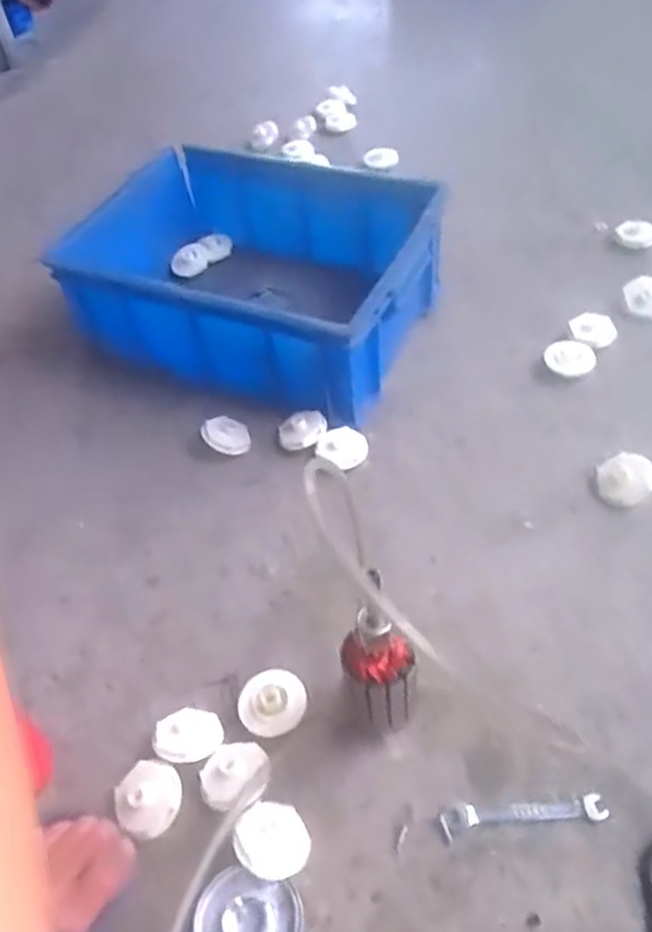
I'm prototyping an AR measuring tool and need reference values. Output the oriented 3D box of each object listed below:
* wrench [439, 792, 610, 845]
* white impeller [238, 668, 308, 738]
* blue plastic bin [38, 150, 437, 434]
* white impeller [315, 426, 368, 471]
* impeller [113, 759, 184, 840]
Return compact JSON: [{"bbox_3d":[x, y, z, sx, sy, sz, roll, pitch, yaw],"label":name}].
[{"bbox_3d":[0.147,0.261,0.554,0.121,0.004,0.024,-7,47,-1],"label":"wrench"},{"bbox_3d":[-0.044,0.198,0.618,0.056,0.017,0.053,-3,47,3],"label":"white impeller"},{"bbox_3d":[-0.102,-0.250,0.952,0.466,0.139,0.356,18,51,21],"label":"blue plastic bin"},{"bbox_3d":[0.019,-0.020,0.810,0.055,0.008,0.047,29,66,12],"label":"white impeller"},{"bbox_3d":[-0.136,0.257,0.569,0.050,0.022,0.051,-3,47,3],"label":"impeller"}]

